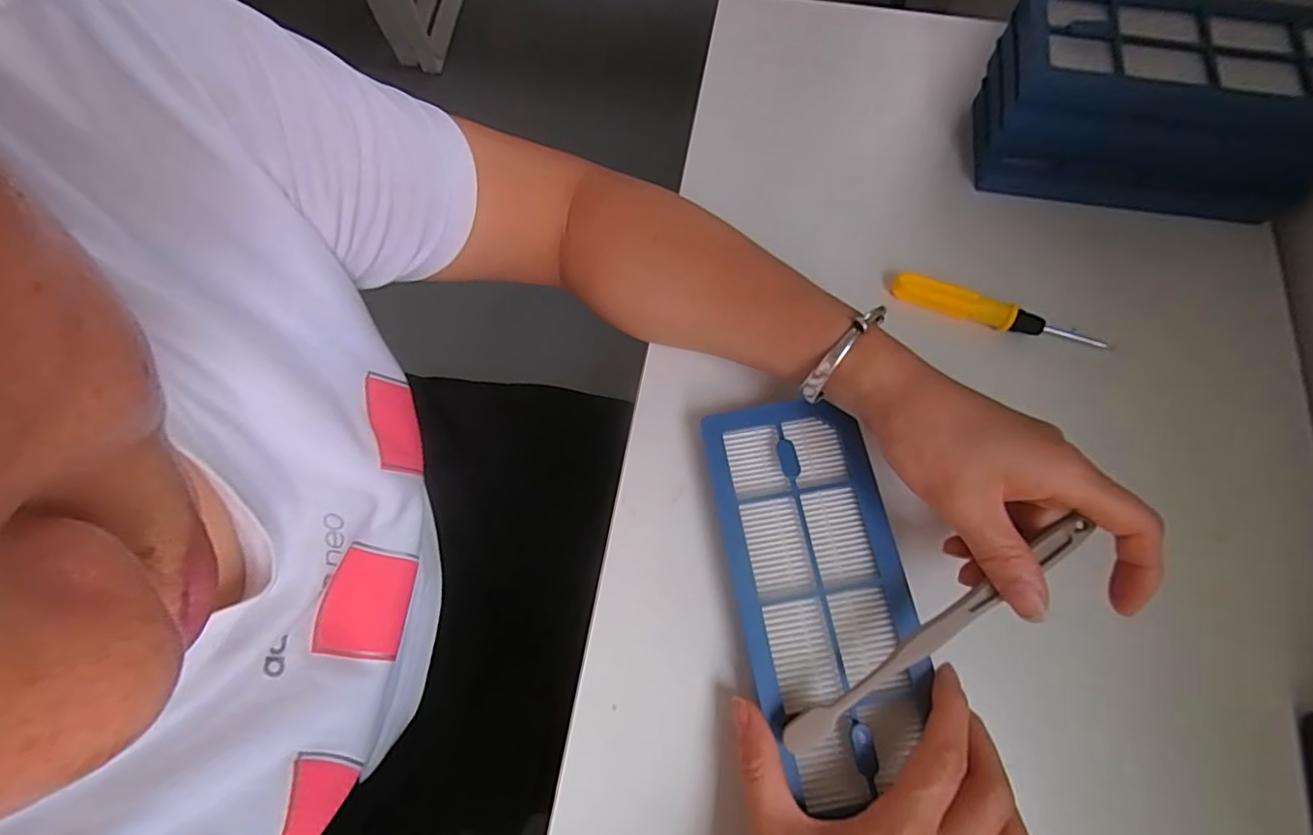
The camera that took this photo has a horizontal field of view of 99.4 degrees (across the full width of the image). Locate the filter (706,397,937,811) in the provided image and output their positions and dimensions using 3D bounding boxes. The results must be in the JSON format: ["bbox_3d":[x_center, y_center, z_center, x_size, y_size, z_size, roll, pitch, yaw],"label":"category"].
[{"bbox_3d":[0.085,0.085,0.292,0.088,0.013,0.190,-9,71,-1],"label":"filter"}]

